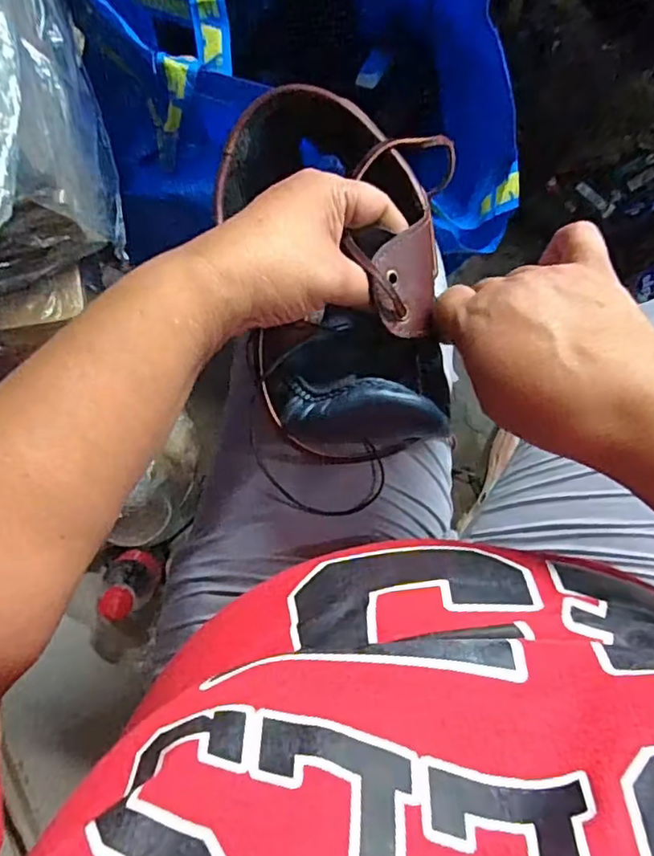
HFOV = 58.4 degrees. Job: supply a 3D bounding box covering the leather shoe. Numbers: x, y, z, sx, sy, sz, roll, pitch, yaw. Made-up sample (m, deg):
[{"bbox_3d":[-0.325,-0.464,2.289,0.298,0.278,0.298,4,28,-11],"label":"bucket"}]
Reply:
[{"bbox_3d":[-0.002,-0.100,0.340,0.109,0.083,0.230,-16,73,-6],"label":"leather shoe"}]

